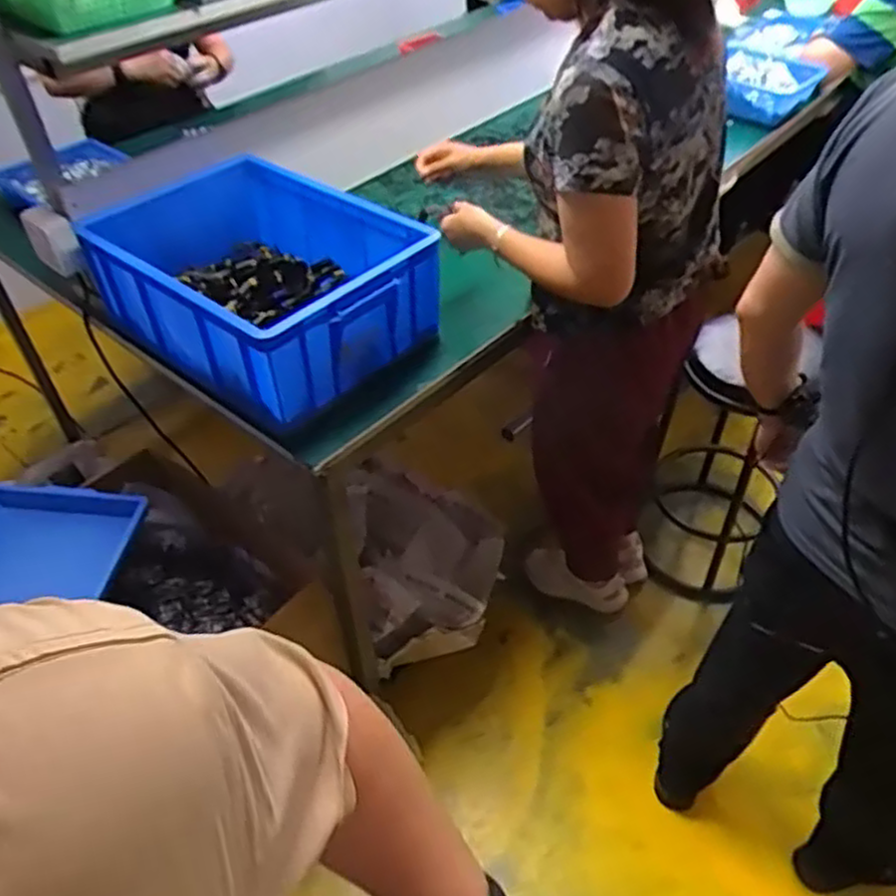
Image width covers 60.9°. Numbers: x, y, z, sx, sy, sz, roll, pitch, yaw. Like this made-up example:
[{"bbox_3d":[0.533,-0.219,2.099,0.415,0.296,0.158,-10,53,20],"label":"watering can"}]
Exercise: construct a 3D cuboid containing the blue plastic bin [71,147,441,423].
[{"bbox_3d":[-0.284,-0.282,1.254,0.519,0.206,0.396,31,54,29],"label":"blue plastic bin"}]

